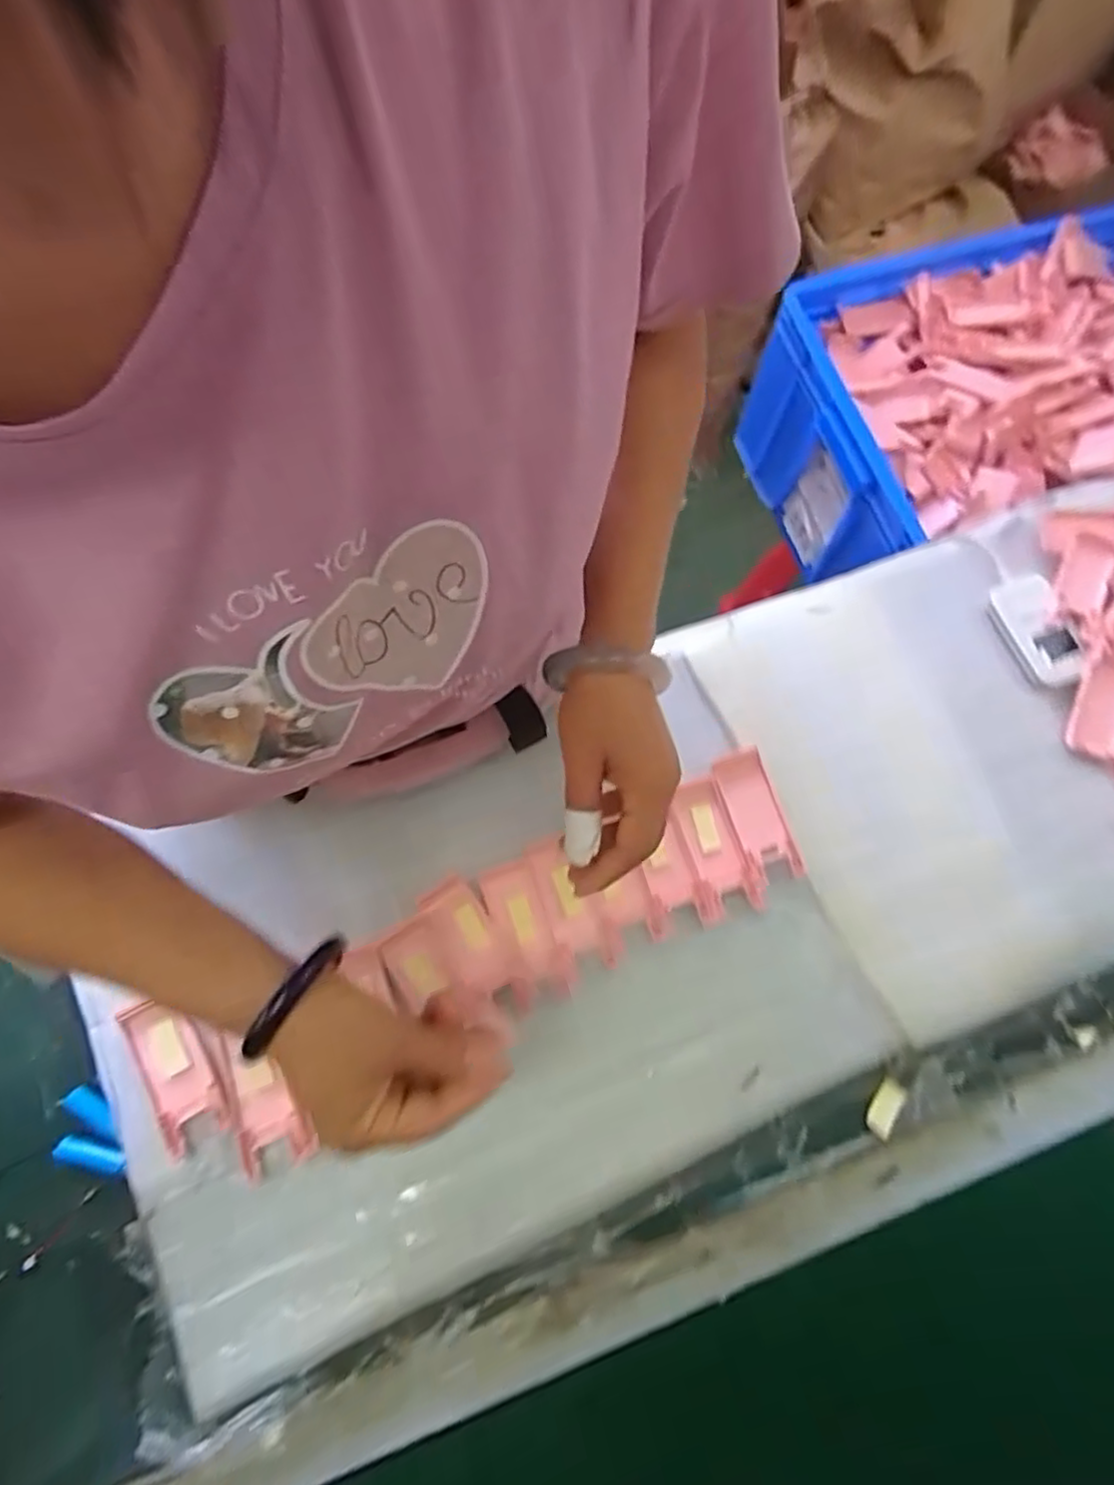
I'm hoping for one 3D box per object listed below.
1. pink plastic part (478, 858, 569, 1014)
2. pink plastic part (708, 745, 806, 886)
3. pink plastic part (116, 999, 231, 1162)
[{"bbox_3d":[-0.025,0.139,0.496,0.039,0.006,0.101,-18,74,-8],"label":"pink plastic part"},{"bbox_3d":[0.152,0.056,0.526,0.040,0.016,0.102,-15,74,-7],"label":"pink plastic part"},{"bbox_3d":[-0.253,0.218,0.449,0.039,0.012,0.097,-32,76,-11],"label":"pink plastic part"}]

